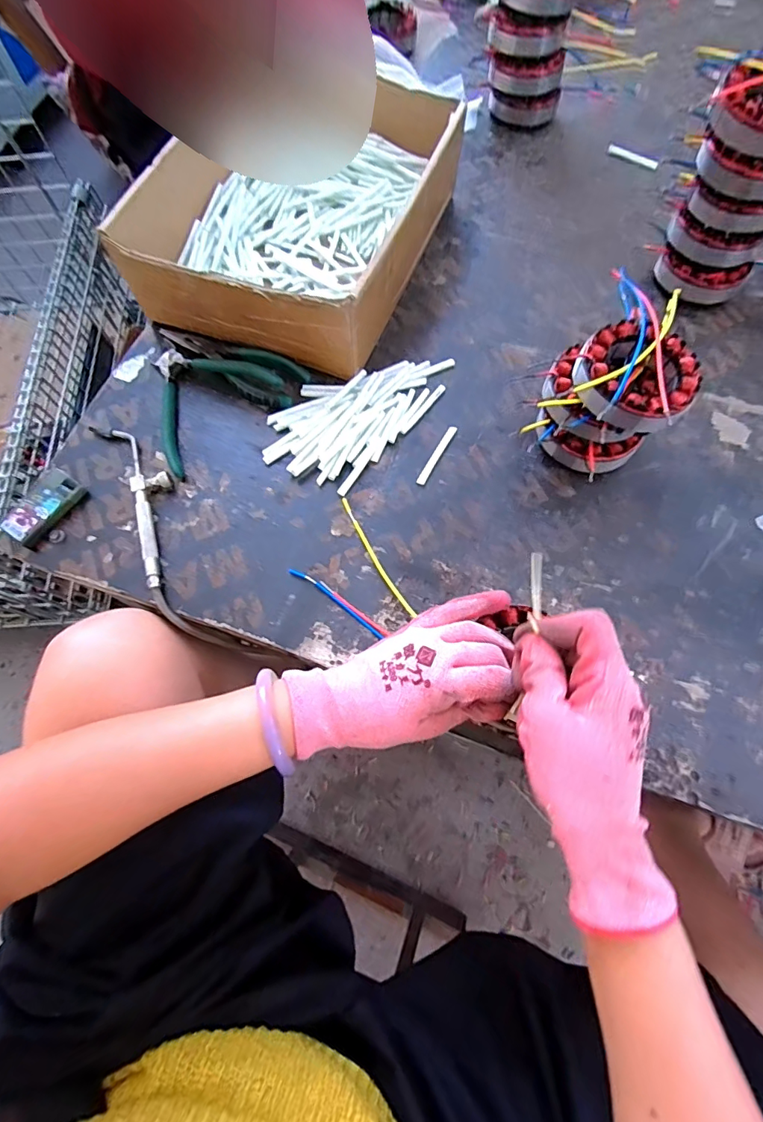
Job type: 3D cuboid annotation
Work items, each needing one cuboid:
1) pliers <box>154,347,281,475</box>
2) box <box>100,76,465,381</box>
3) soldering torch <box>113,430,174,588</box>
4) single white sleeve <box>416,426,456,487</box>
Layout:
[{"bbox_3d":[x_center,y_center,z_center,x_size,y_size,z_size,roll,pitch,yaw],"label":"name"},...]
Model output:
[{"bbox_3d":[-0.171,-0.159,0.436,0.119,0.034,0.118,-37,72,-13],"label":"pliers"},{"bbox_3d":[-0.075,-0.364,0.494,0.245,0.095,0.338,19,70,9],"label":"box"},{"bbox_3d":[-0.197,-0.052,0.409,0.042,0.014,0.158,-19,69,-7],"label":"soldering torch"},{"bbox_3d":[0.050,-0.097,0.427,0.008,0.004,0.066,28,71,12],"label":"single white sleeve"}]

